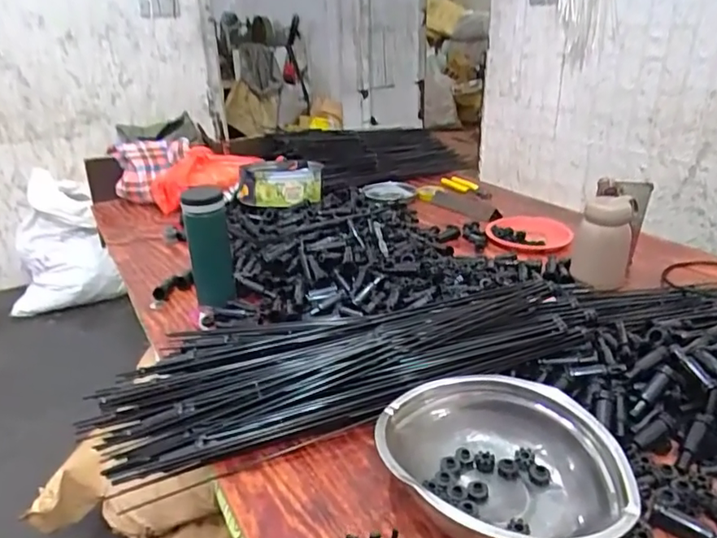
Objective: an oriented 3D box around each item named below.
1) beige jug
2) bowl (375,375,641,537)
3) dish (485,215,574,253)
[{"bbox_3d":[0.403,-0.059,0.874,0.090,0.146,0.113,13,27,29],"label":"beige jug"},{"bbox_3d":[0.123,0.179,0.483,0.195,0.069,0.192,-1,24,0],"label":"bowl"},{"bbox_3d":[0.323,-0.077,1.049,0.142,0.023,0.158,-1,25,2],"label":"dish"}]

